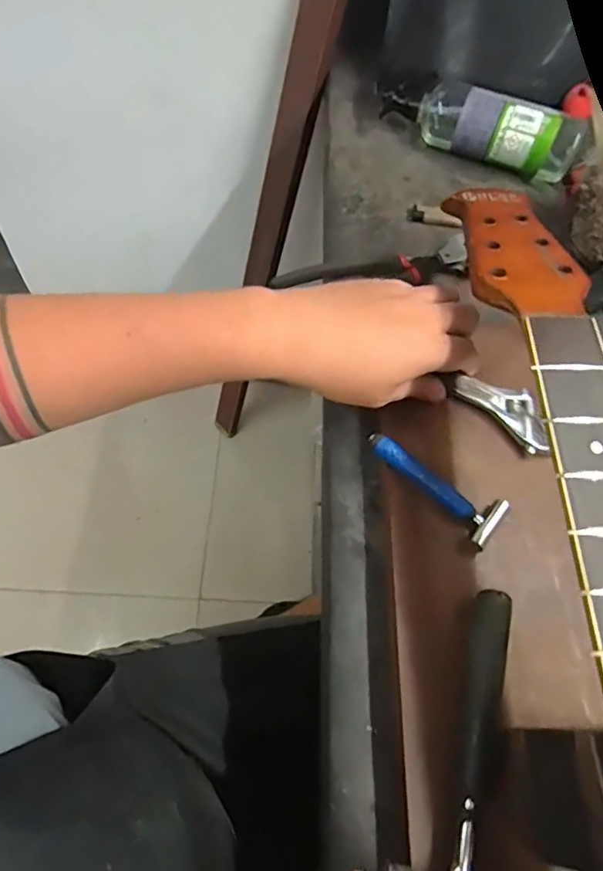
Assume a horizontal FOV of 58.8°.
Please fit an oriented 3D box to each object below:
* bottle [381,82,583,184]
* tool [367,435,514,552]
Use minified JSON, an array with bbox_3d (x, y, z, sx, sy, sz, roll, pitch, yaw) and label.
[{"bbox_3d":[0.196,-0.350,0.598,0.227,0.064,0.058,25,63,10],"label":"bottle"},{"bbox_3d":[0.100,0.030,0.390,0.038,0.012,0.108,-40,71,-22],"label":"tool"}]

